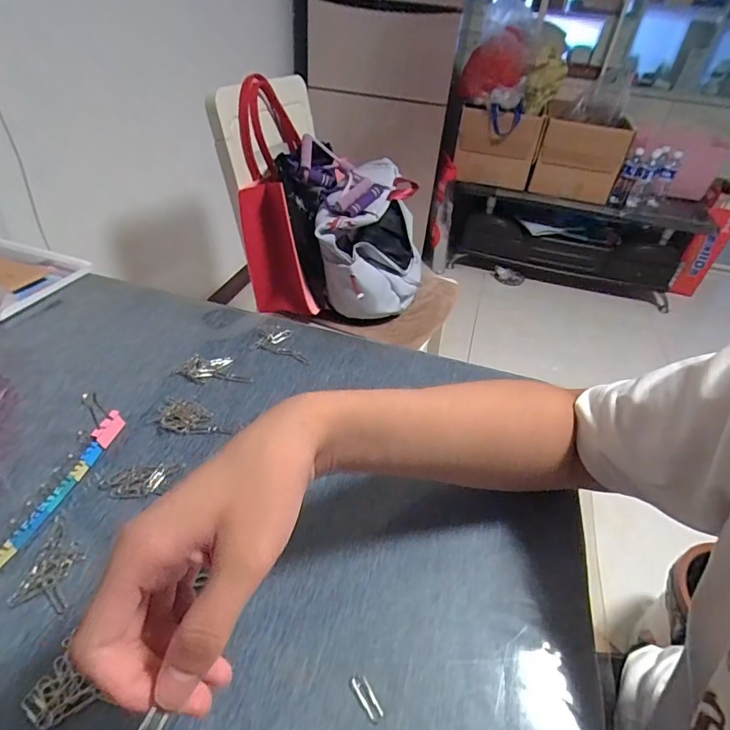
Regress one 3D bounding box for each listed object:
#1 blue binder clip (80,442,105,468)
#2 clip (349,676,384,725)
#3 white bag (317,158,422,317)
[{"bbox_3d":[-0.232,0.076,0.390,0.011,0.008,0.019,8,38,3],"label":"blue binder clip"},{"bbox_3d":[0.001,0.201,0.277,0.011,0.004,0.027,-20,45,-29],"label":"clip"},{"bbox_3d":[0.024,-0.312,1.118,0.236,0.261,0.316,9,38,4],"label":"white bag"}]

